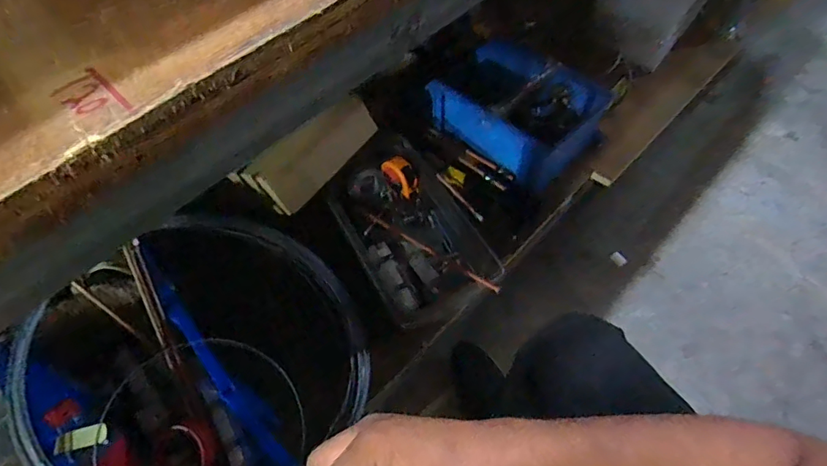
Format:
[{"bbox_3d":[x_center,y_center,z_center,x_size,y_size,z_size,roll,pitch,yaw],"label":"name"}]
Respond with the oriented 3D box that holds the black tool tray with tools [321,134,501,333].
[{"bbox_3d":[-0.012,-0.018,0.783,0.196,0.063,0.339,-27,60,-15],"label":"black tool tray with tools"}]

